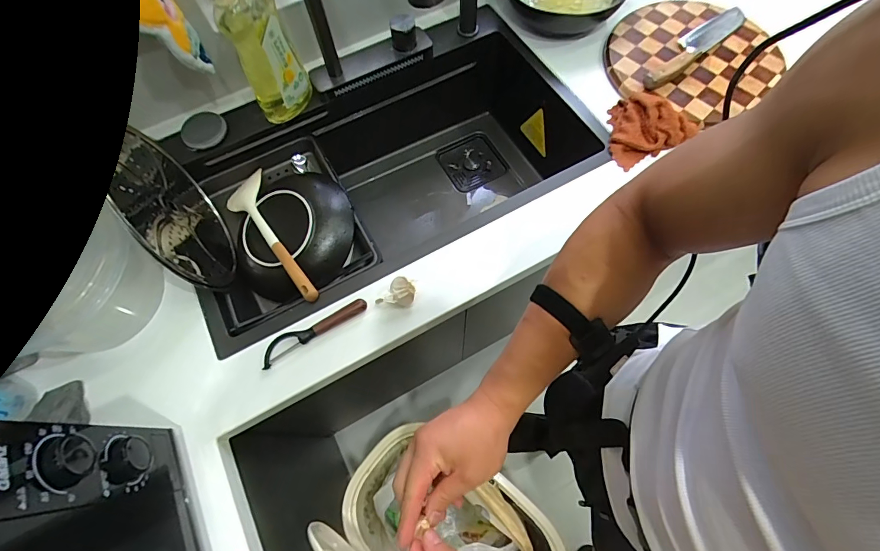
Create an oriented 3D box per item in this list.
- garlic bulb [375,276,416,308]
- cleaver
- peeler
[{"bbox_3d":[-0.064,0.024,0.593,0.055,0.034,0.038,10,68,5],"label":"garlic bulb"},{"bbox_3d":[0.479,-0.439,0.756,0.321,0.026,0.056,-39,72,-13],"label":"cleaver"},{"bbox_3d":[-0.184,0.078,0.582,0.164,0.019,0.030,-30,70,-11],"label":"peeler"}]

